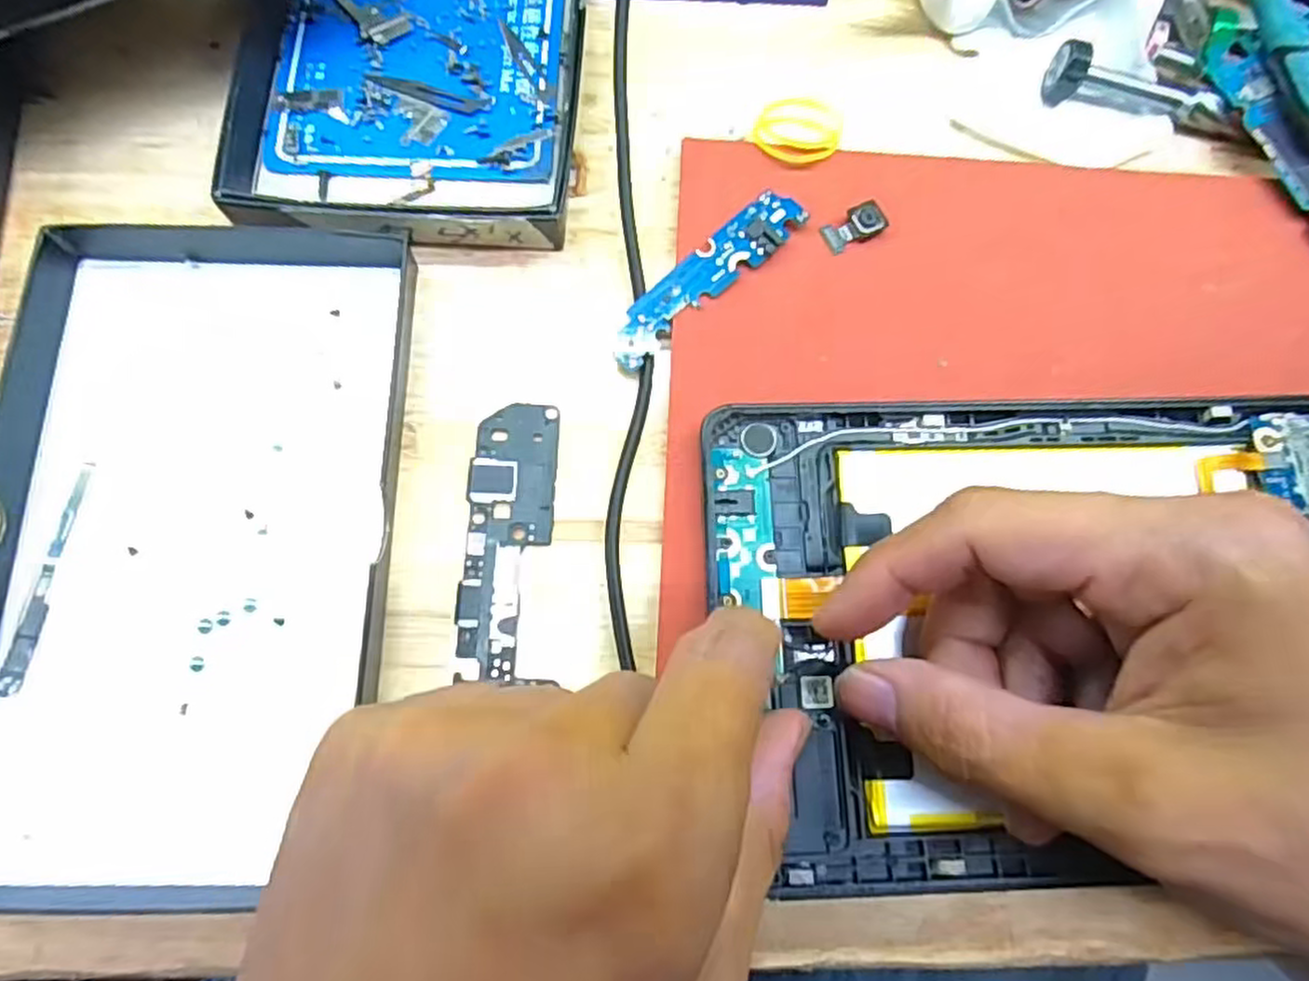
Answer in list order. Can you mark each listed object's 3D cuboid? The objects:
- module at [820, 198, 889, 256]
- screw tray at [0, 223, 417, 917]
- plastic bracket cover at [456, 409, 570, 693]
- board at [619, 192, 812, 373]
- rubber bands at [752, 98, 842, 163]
[{"bbox_3d":[0.062,-0.081,0.222,0.022,0.004,0.010,-25,78,-8],"label":"module"},{"bbox_3d":[-0.124,0.011,0.194,0.099,0.015,0.184,2,76,-2],"label":"screw tray"},{"bbox_3d":[-0.040,0.013,0.202,0.024,0.004,0.076,2,76,-2],"label":"plastic bracket cover"},{"bbox_3d":[0.015,-0.063,0.217,0.070,0.006,0.016,-42,81,-11],"label":"board"},{"bbox_3d":[0.046,-0.117,0.234,0.027,0.004,0.030,12,75,1],"label":"rubber bands"}]

